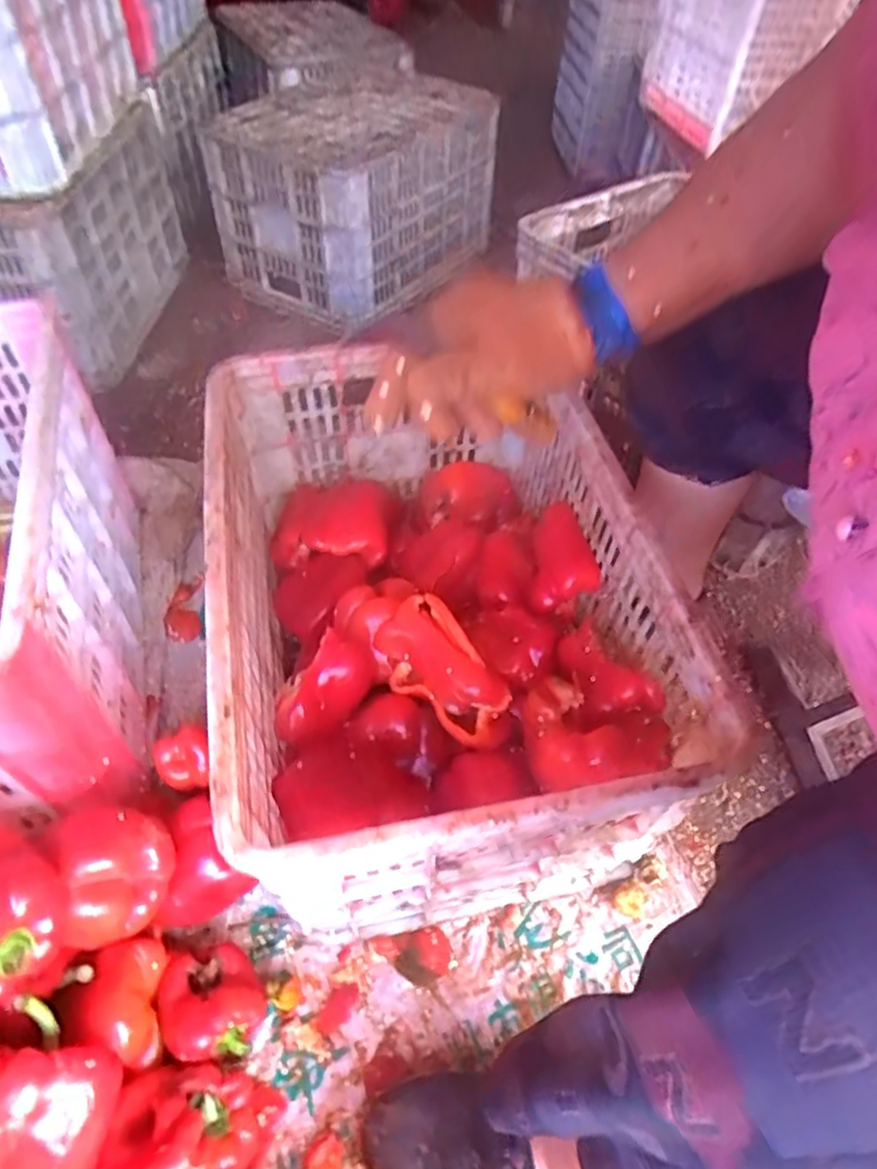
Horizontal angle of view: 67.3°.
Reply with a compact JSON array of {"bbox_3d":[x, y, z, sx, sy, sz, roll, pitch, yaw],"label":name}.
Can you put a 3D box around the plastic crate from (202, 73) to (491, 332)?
[{"bbox_3d":[-0.161,-0.764,1.268,0.327,0.267,0.527,28,55,19],"label":"plastic crate"}]

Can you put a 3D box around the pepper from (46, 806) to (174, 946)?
[{"bbox_3d":[-0.259,0.223,0.526,0.075,0.071,0.100,-11,52,-11],"label":"pepper"}]

